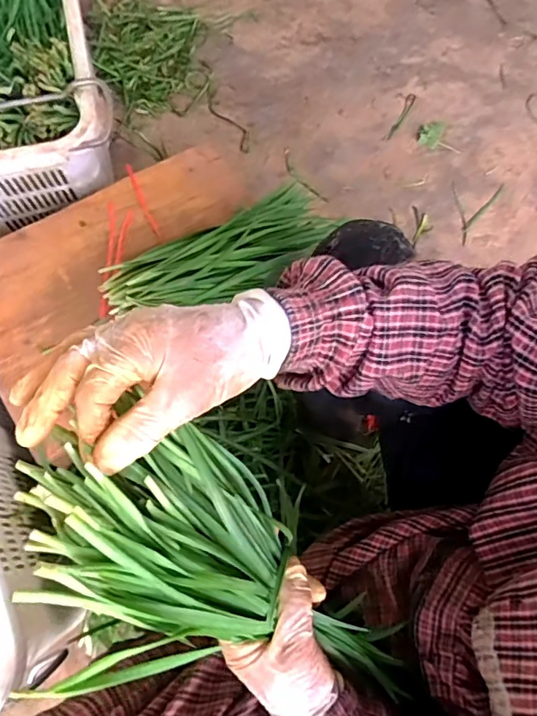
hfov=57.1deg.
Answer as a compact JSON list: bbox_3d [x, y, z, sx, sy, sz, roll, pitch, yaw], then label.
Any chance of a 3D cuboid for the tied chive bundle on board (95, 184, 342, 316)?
[{"bbox_3d":[-0.059,-0.144,0.703,0.345,0.051,0.146,-32,75,-12],"label":"tied chive bundle on board"}]

